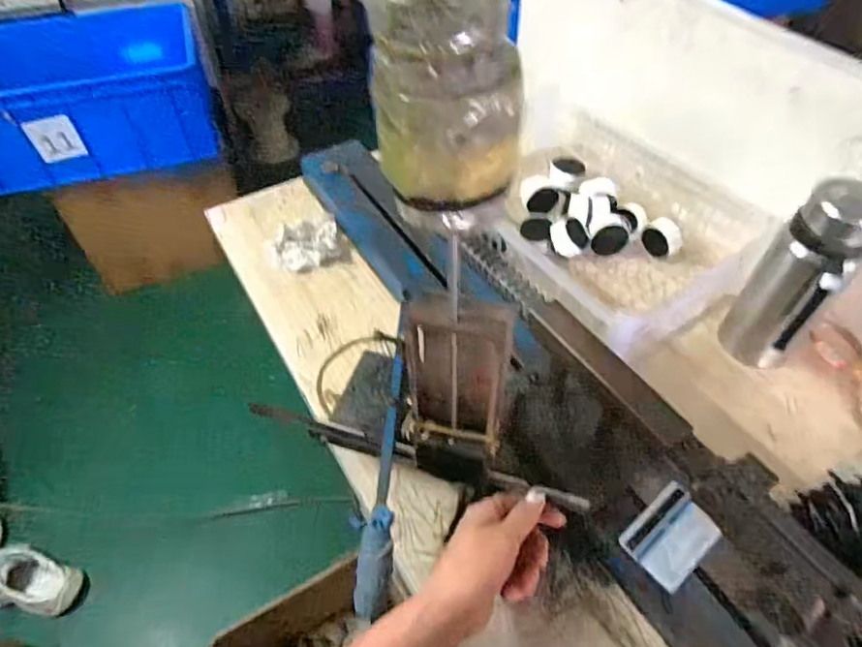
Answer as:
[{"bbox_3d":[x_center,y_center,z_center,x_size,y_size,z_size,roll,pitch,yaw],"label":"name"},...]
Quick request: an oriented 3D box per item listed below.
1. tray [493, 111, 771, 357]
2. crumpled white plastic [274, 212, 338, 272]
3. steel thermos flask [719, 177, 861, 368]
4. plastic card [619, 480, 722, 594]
[{"bbox_3d":[0.212,-0.147,0.758,0.301,0.095,0.403,-26,54,-20],"label":"tray"},{"bbox_3d":[-0.172,-0.111,0.764,0.093,0.032,0.073,-16,51,-12],"label":"crumpled white plastic"},{"bbox_3d":[0.379,-0.039,0.582,0.076,0.226,0.075,-1,49,1],"label":"steel thermos flask"},{"bbox_3d":[0.207,0.188,0.479,0.071,0.008,0.057,-35,60,-23],"label":"plastic card"}]

